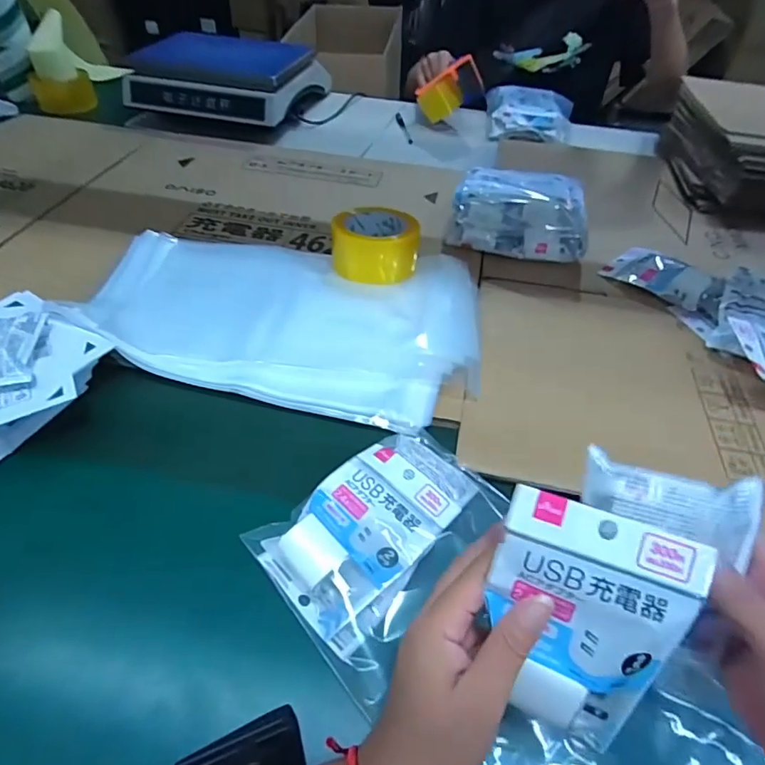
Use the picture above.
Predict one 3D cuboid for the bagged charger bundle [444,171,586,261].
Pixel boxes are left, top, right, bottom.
[{"bbox_3d":[0.194,-0.237,0.692,0.180,0.069,0.132,14,46,9],"label":"bagged charger bundle"}]

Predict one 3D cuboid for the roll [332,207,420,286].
[{"bbox_3d":[-0.007,-0.179,0.621,0.105,0.061,0.112,2,45,-2],"label":"roll"}]

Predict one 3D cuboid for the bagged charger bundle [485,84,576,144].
[{"bbox_3d":[0.306,-0.559,1.022,0.170,0.067,0.152,9,45,4],"label":"bagged charger bundle"}]

